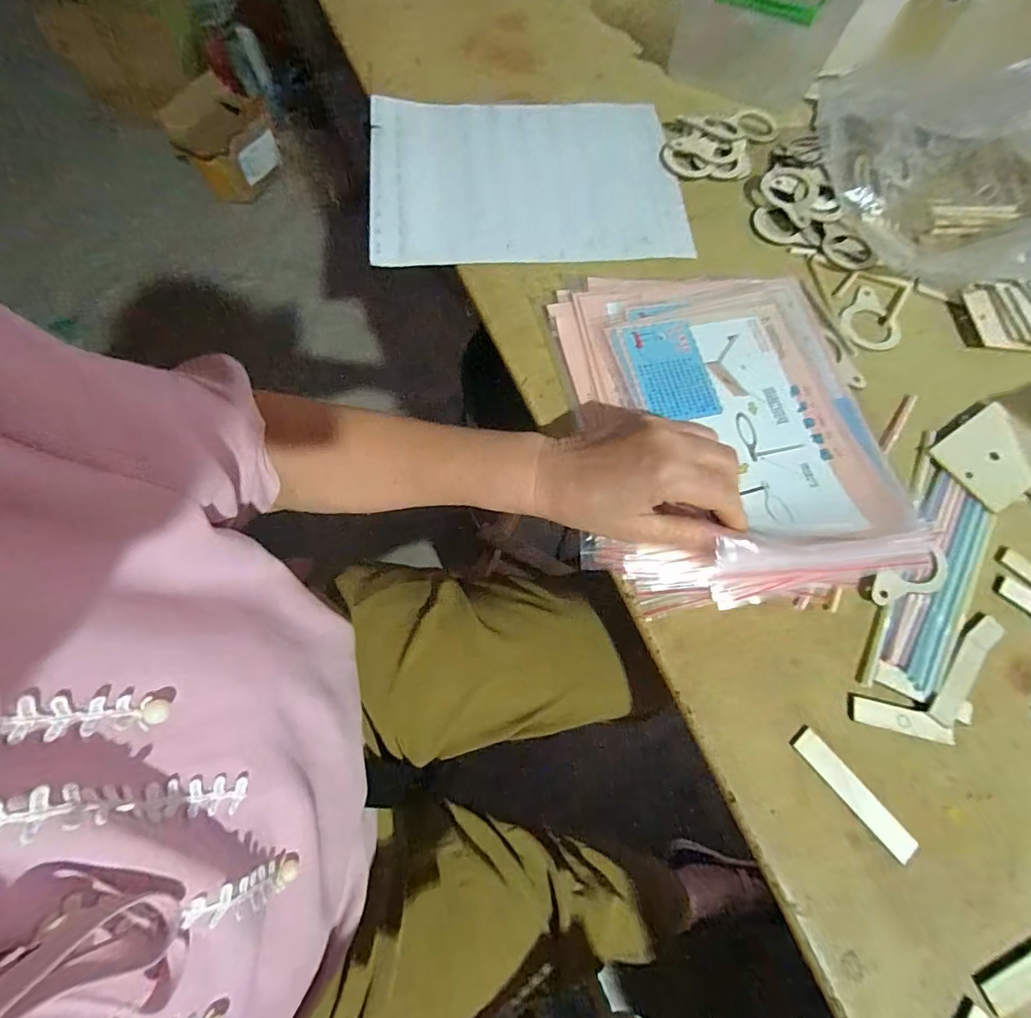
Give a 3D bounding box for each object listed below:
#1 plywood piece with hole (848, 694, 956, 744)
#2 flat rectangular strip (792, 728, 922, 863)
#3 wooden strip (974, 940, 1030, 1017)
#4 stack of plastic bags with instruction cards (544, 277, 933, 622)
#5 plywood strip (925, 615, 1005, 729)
[{"bbox_3d":[0.237,0.129,0.301,0.057,0.004,0.016,14,70,4],"label":"plywood piece with hole"},{"bbox_3d":[0.198,0.166,0.287,0.016,0.004,0.079,-37,75,-13],"label":"flat rectangular strip"},{"bbox_3d":[0.270,0.242,0.256,0.057,0.004,0.018,-24,72,-9],"label":"wooden strip"},{"bbox_3d":[0.155,-0.070,0.356,0.229,0.034,0.270,-5,70,-3],"label":"stack of plastic bags with instruction cards"},{"bbox_3d":[0.285,0.099,0.309,0.019,0.005,0.084,43,75,13],"label":"plywood strip"}]

